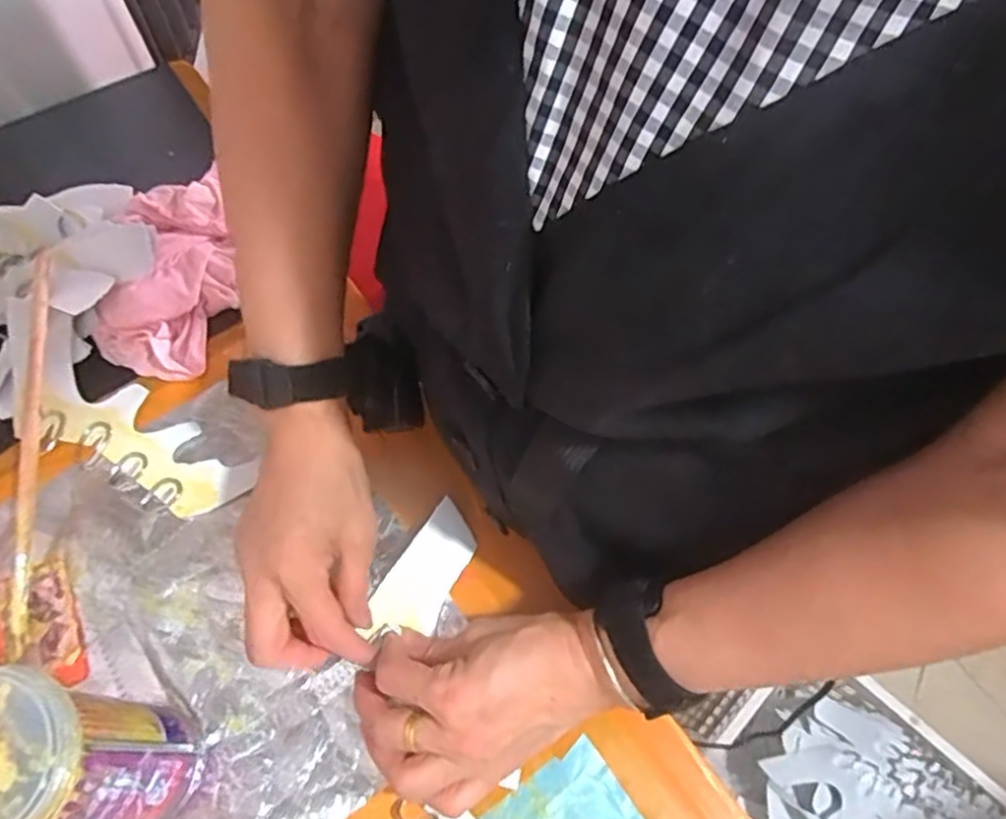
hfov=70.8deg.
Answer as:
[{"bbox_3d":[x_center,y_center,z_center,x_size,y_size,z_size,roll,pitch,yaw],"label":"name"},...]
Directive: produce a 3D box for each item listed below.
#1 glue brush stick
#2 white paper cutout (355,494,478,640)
[{"bbox_3d":[-0.309,0.021,0.461,0.013,0.012,0.267,-7,73,-2],"label":"glue brush stick"},{"bbox_3d":[-0.047,0.100,0.432,0.038,0.006,0.087,32,73,-5],"label":"white paper cutout"}]

